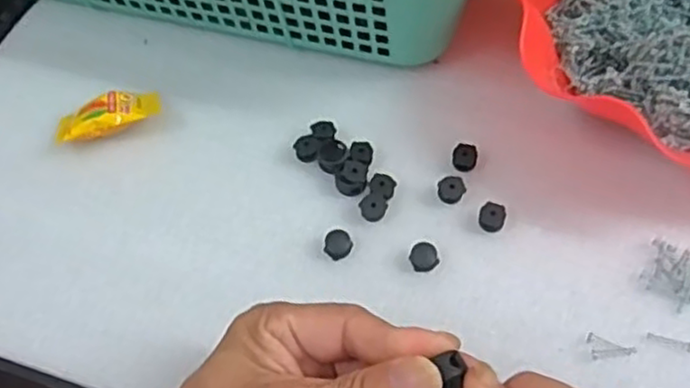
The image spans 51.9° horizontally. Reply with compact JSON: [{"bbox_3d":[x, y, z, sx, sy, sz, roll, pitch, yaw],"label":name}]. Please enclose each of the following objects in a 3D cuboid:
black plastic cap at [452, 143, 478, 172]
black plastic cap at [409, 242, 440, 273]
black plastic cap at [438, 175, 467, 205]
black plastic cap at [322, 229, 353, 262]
[{"bbox_3d":[0.065,-0.020,0.380,0.013,0.008,0.013,-2,58,3],"label":"black plastic cap"},{"bbox_3d":[0.039,0.031,0.352,0.013,0.008,0.013,-2,58,3],"label":"black plastic cap"},{"bbox_3d":[0.056,-0.002,0.371,0.014,0.009,0.012,5,59,7],"label":"black plastic cap"},{"bbox_3d":[-0.003,0.026,0.358,0.013,0.008,0.013,-2,58,3],"label":"black plastic cap"}]

